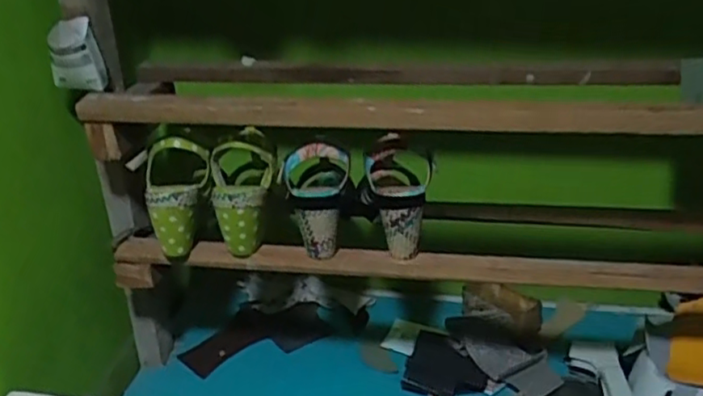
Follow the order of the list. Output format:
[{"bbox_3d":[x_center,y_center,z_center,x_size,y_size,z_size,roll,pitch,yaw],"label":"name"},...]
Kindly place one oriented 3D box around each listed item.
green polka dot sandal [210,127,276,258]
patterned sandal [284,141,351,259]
[{"bbox_3d":[-0.138,-0.009,0.769,0.080,0.151,0.057,4,-5,12],"label":"green polka dot sandal"},{"bbox_3d":[-0.039,0.000,0.764,0.082,0.127,0.075,-3,24,-4],"label":"patterned sandal"}]

